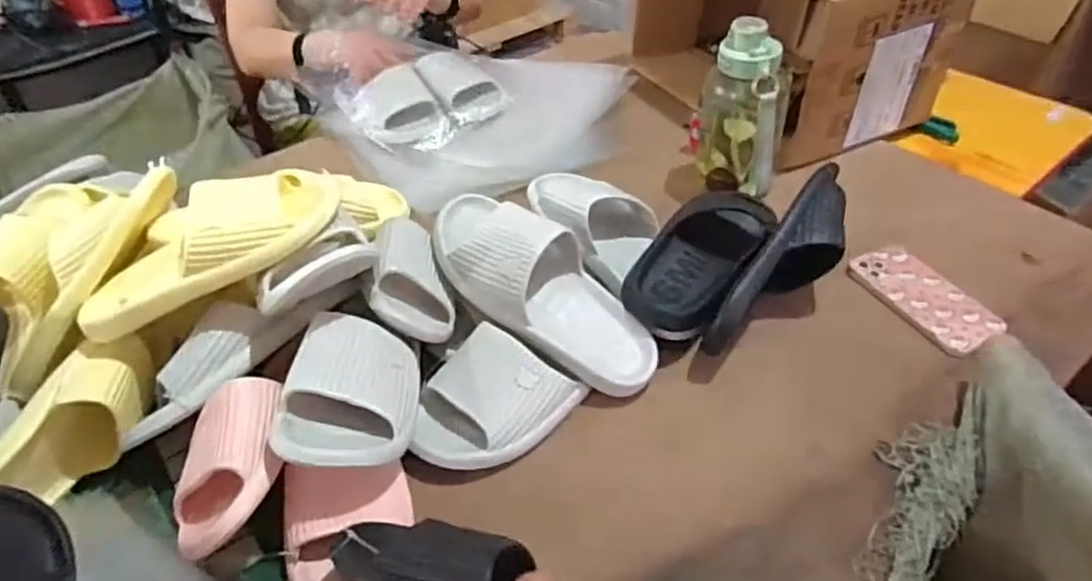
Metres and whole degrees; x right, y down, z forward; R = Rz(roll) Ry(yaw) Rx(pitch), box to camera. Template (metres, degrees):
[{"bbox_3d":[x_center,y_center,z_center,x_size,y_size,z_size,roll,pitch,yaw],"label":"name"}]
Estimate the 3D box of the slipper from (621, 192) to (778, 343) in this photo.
[{"bbox_3d":[0.176,-0.037,0.782,0.109,0.068,0.232,22,47,24],"label":"slipper"}]

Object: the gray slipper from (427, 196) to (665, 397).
[{"bbox_3d":[0.004,-0.008,0.709,0.265,0.080,0.123,41,53,6],"label":"gray slipper"}]

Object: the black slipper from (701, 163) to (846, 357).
[{"bbox_3d":[0.259,-0.029,0.734,0.064,0.099,0.241,29,51,30],"label":"black slipper"}]

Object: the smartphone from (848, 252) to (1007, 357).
[{"bbox_3d":[0.421,0.005,0.777,0.089,0.012,0.162,-25,47,-14],"label":"smartphone"}]

